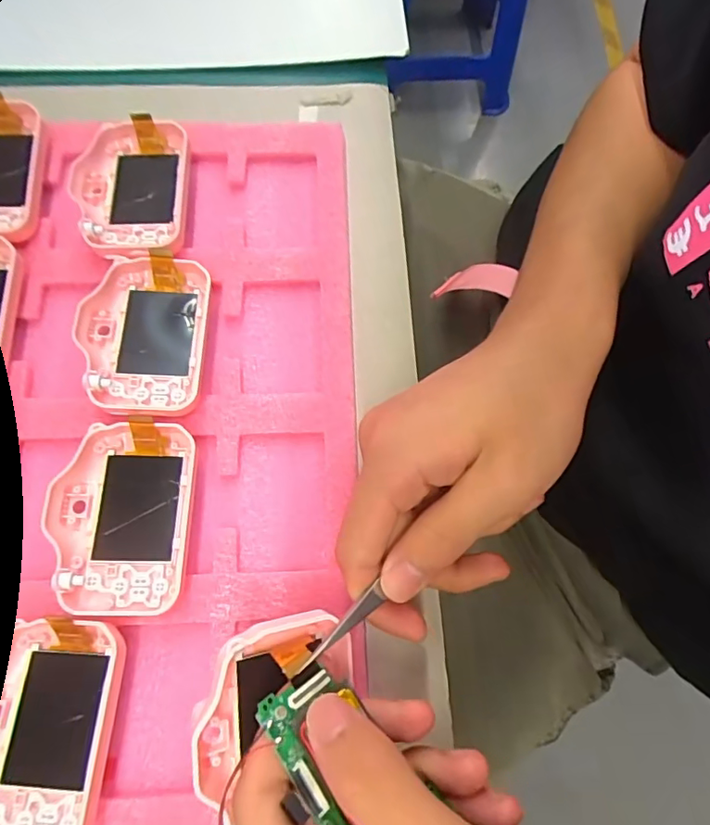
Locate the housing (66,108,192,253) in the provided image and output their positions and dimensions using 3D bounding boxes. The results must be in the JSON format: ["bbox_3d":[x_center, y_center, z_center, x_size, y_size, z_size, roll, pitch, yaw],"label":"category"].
[{"bbox_3d":[-0.124,-0.122,0.289,0.058,0.018,0.083,-1,71,-2],"label":"housing"}]

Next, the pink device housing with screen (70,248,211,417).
[{"bbox_3d":[-0.108,-0.040,0.265,0.060,0.017,0.083,2,71,-1],"label":"pink device housing with screen"}]

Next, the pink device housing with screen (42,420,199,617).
[{"bbox_3d":[-0.105,0.046,0.237,0.058,0.016,0.084,0,71,-2],"label":"pink device housing with screen"}]

